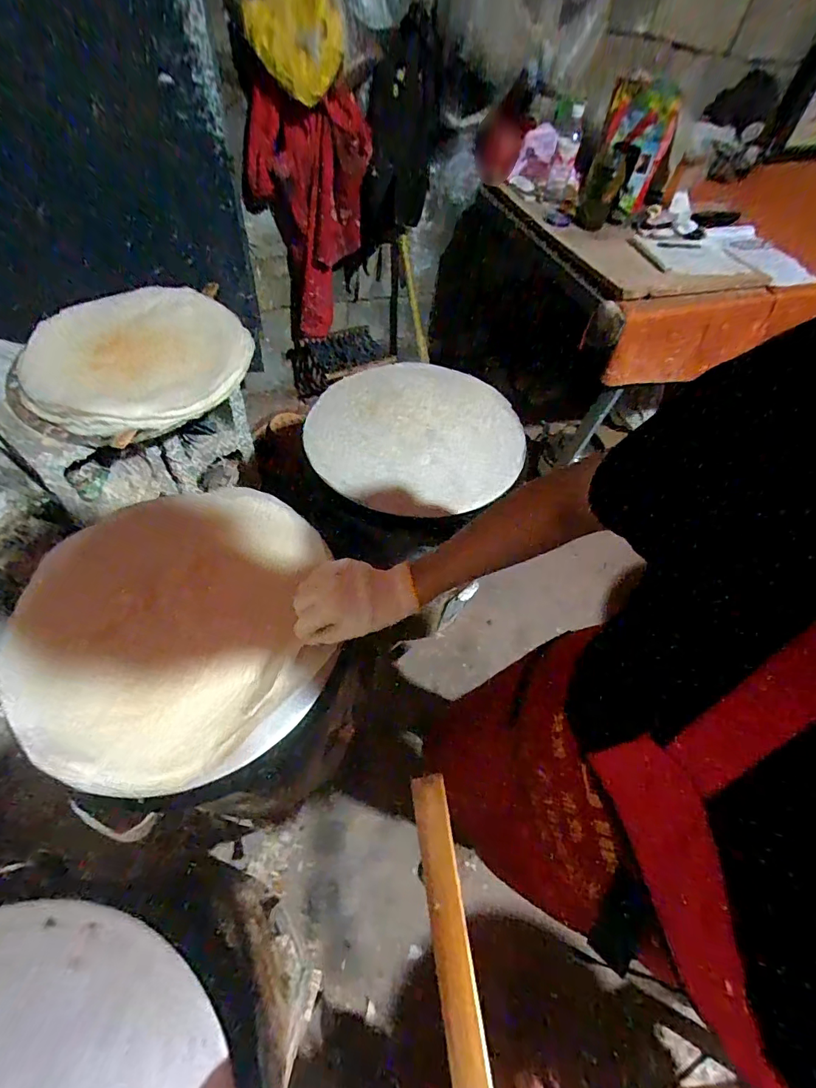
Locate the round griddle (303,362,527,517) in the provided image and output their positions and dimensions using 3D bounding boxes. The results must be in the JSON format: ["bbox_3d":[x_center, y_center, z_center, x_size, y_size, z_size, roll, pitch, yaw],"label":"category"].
[{"bbox_3d":[0.018,-0.194,0.766,0.348,0.036,0.348,1,56,-2],"label":"round griddle"}]

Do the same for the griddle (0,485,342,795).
[{"bbox_3d":[-0.273,0.087,0.533,0.336,0.029,0.355,1,56,-2],"label":"griddle"}]

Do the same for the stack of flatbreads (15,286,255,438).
[{"bbox_3d":[-0.491,-0.345,0.823,0.358,0.052,0.373,25,58,14],"label":"stack of flatbreads"}]

